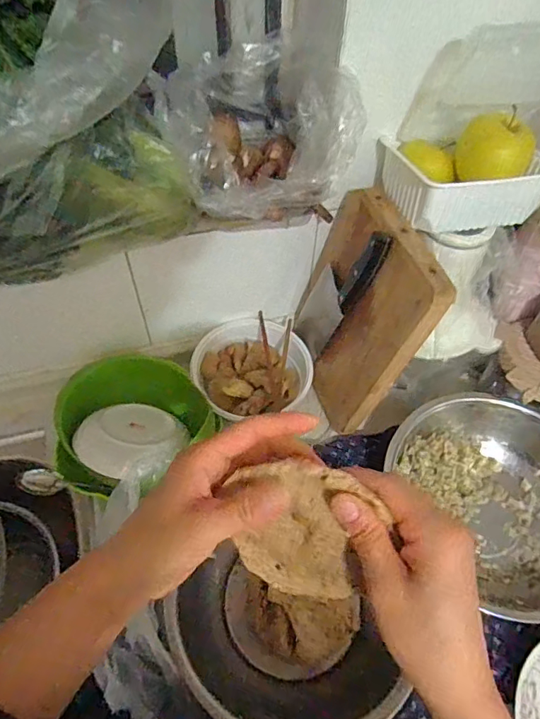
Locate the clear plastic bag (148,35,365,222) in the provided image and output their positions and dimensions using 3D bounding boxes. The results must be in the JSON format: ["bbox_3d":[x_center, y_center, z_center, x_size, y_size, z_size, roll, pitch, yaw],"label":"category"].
[{"bbox_3d":[-0.016,-0.240,0.540,0.179,0.136,0.223,-17,57,-14],"label":"clear plastic bag"}]

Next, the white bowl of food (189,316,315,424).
[{"bbox_3d":[-0.026,0.013,0.726,0.167,0.062,0.166,1,54,-1],"label":"white bowl of food"}]

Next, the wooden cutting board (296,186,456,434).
[{"bbox_3d":[0.104,-0.056,0.632,0.031,0.294,0.216,-7,54,-23],"label":"wooden cutting board"}]

